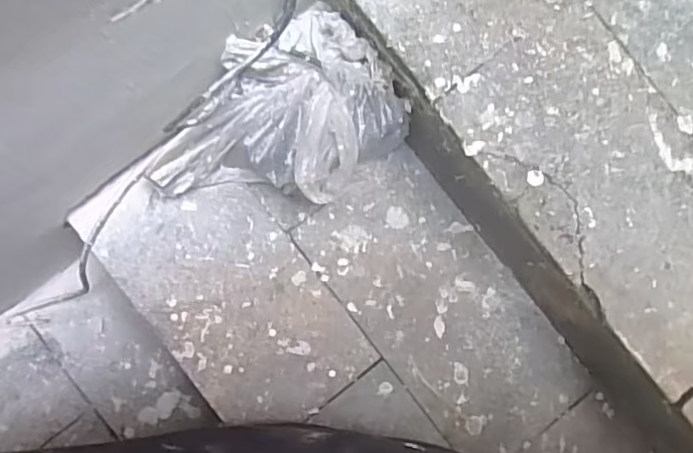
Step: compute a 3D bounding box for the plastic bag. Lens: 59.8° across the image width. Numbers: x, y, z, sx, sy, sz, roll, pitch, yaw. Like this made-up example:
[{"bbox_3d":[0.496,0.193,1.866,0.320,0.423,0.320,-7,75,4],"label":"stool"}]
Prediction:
[{"bbox_3d":[-0.060,-0.078,0.531,0.205,0.112,0.135,-39,89,-7],"label":"plastic bag"}]

